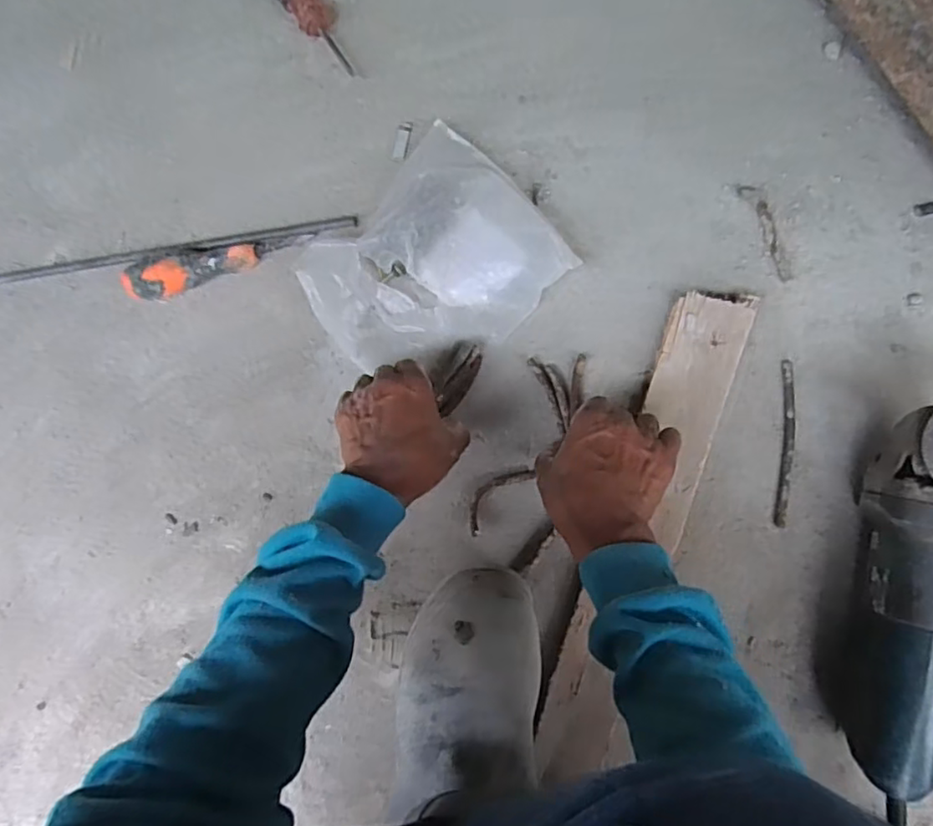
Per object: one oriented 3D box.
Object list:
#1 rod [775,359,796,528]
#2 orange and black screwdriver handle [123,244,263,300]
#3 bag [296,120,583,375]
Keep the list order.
[{"bbox_3d":[0.254,0.024,0.502,0.010,0.006,0.131,4,86,6],"label":"rod"},{"bbox_3d":[-0.236,-0.123,0.549,0.112,0.033,0.029,-14,85,5],"label":"orange and black screwdriver handle"},{"bbox_3d":[-0.031,-0.121,0.528,0.198,0.034,0.165,-42,83,2],"label":"bag"}]

